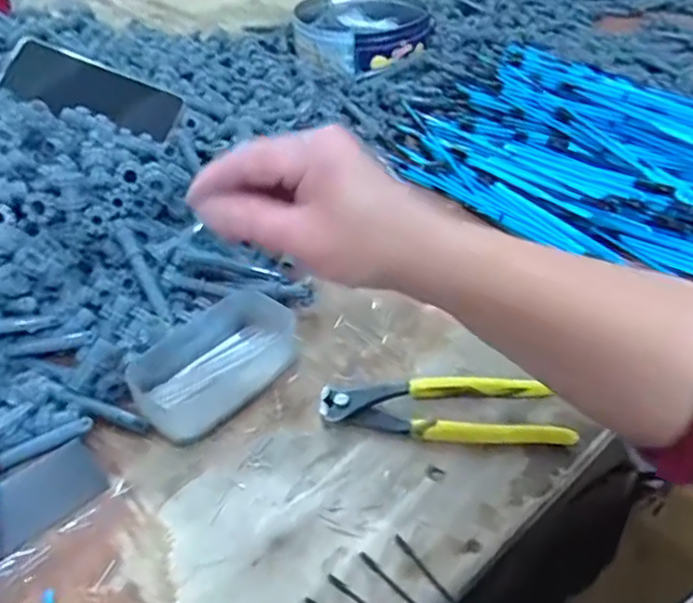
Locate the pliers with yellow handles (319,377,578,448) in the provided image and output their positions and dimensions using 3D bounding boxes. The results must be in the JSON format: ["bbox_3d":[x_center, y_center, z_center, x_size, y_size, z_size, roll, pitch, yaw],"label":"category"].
[{"bbox_3d":[0.064,0.073,0.421,0.159,0.015,0.049,0,42,2],"label":"pliers with yellow handles"}]

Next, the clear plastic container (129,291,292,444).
[{"bbox_3d":[-0.092,0.039,0.456,0.076,0.026,0.134,27,49,28],"label":"clear plastic container"}]

